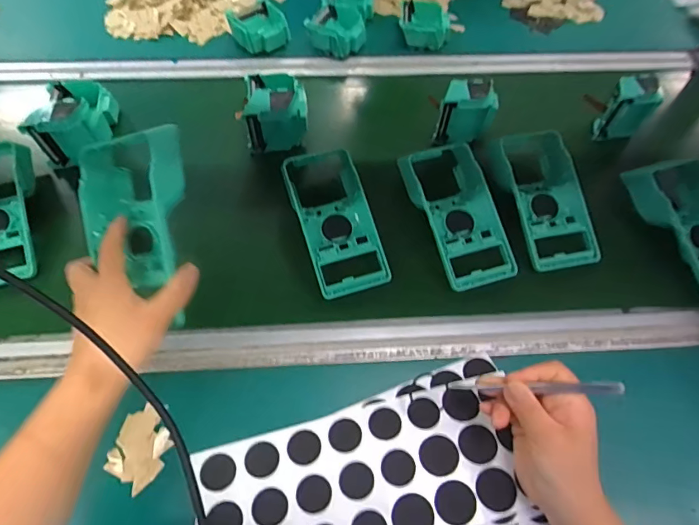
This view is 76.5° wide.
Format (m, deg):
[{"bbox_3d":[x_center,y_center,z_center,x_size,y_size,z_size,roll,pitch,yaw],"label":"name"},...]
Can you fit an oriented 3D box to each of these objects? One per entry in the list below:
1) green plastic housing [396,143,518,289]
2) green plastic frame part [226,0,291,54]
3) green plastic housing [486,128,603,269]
[{"bbox_3d":[0.126,-0.063,0.522,0.092,0.052,0.182,-15,62,-11],"label":"green plastic housing"},{"bbox_3d":[-0.141,-0.367,0.697,0.080,0.040,0.080,-30,66,-18],"label":"green plastic frame part"},{"bbox_3d":[0.238,-0.086,0.536,0.085,0.044,0.181,-9,61,-7],"label":"green plastic housing"}]

